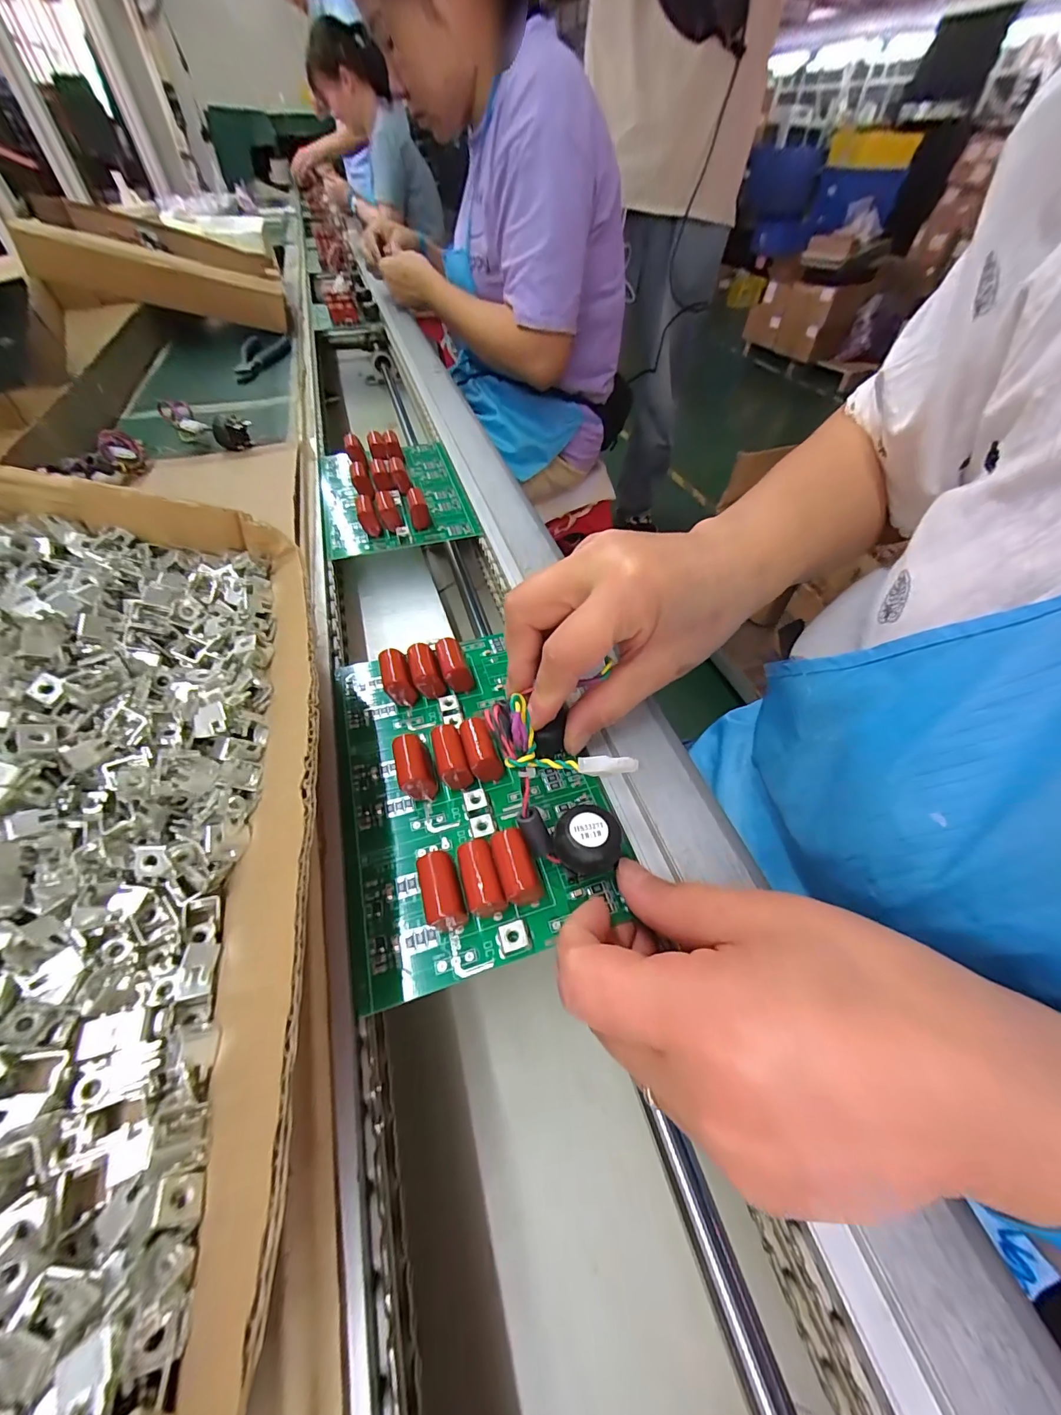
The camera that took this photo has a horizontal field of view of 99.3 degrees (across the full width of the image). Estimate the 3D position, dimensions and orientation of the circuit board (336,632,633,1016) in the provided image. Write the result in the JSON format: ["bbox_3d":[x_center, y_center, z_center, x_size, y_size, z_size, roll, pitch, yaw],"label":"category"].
[{"bbox_3d":[-0.033,0.026,0.223,0.119,0.025,0.177,-14,53,-12],"label":"circuit board"}]

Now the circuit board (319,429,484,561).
[{"bbox_3d":[-0.125,-0.203,0.403,0.123,0.028,0.172,-14,53,-12],"label":"circuit board"}]

